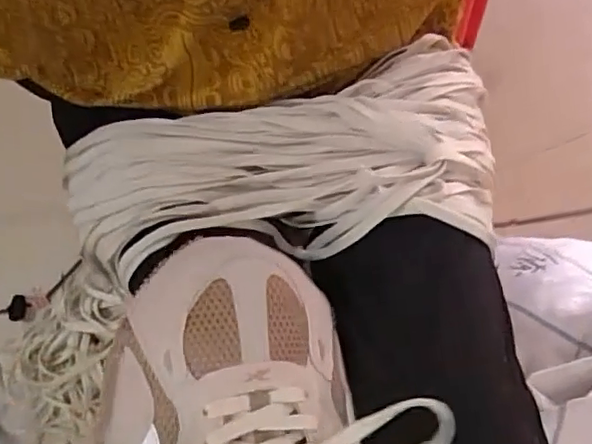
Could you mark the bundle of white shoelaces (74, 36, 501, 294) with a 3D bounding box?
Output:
[{"bbox_3d":[-0.012,-0.030,0.406,0.303,0.065,0.128,-13,73,-4],"label":"bundle of white shoelaces"}]

